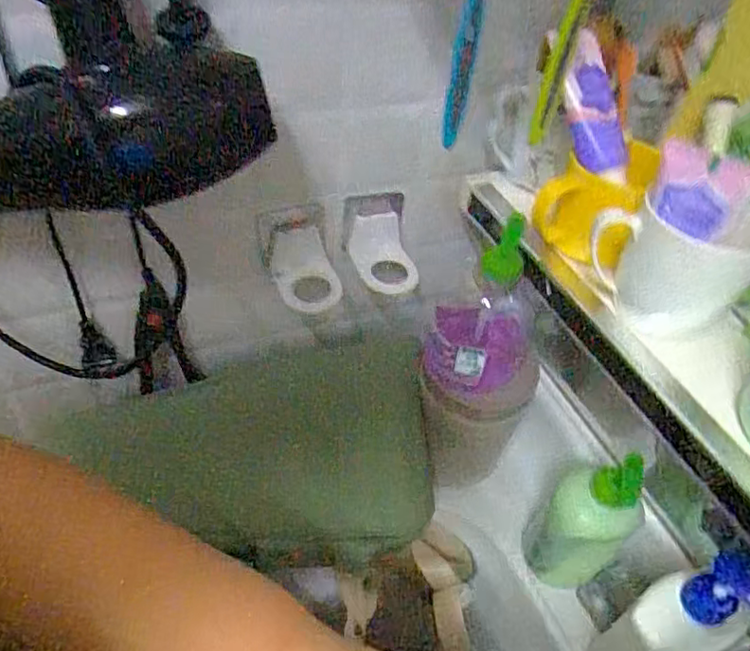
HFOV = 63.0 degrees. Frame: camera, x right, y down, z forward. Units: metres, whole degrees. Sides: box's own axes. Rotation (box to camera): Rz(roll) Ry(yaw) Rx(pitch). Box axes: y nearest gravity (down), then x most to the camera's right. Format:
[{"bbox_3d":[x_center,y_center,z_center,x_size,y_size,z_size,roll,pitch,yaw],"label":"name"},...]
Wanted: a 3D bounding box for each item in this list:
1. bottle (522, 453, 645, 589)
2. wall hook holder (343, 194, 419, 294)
[{"bbox_3d":[0.175,0.162,0.517,0.057,0.170,0.072,-29,55,-32],"label":"bottle"},{"bbox_3d":[0.009,-0.072,0.541,0.058,0.057,0.069,-15,48,-22],"label":"wall hook holder"}]

